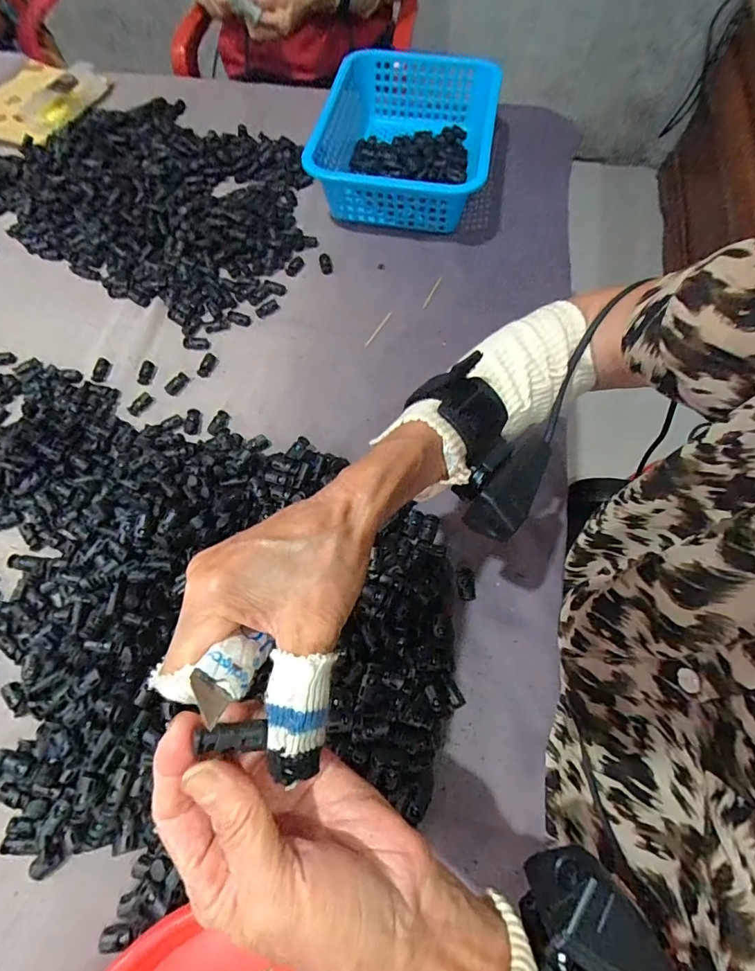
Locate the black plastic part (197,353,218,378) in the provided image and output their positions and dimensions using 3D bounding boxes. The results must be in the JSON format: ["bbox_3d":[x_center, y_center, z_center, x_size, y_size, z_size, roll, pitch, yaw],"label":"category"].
[{"bbox_3d":[-0.187,-0.134,0.511,0.015,0.006,0.031,14,66,7],"label":"black plastic part"}]

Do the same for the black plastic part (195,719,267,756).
[{"bbox_3d":[-0.054,0.094,0.174,0.020,0.010,0.010,2,66,-18],"label":"black plastic part"}]

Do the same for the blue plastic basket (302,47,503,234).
[{"bbox_3d":[0.032,-0.449,0.617,0.218,0.100,0.268,9,65,5],"label":"blue plastic basket"}]

